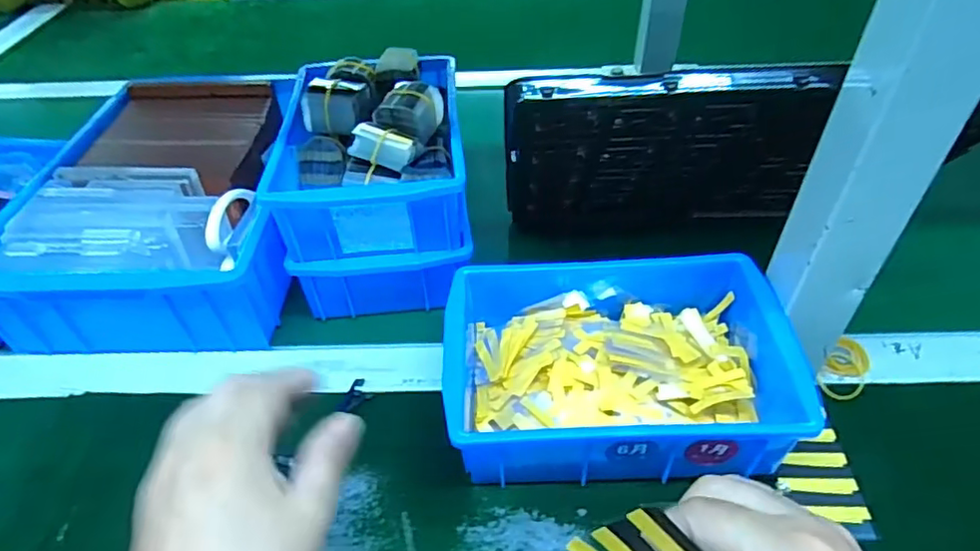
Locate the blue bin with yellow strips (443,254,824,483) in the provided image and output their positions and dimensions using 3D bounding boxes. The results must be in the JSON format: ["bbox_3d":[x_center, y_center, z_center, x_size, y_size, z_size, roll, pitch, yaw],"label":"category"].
[{"bbox_3d":[0.075,0.053,0.384,0.202,0.070,0.159,-3,43,-1],"label":"blue bin with yellow strips"}]

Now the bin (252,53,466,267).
[{"bbox_3d":[-0.085,-0.102,0.462,0.138,0.075,0.193,-4,44,-1],"label":"bin"}]

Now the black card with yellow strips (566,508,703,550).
[{"bbox_3d":[0.058,0.108,0.230,0.038,0.042,0.004,46,29,-6],"label":"black card with yellow strips"}]

